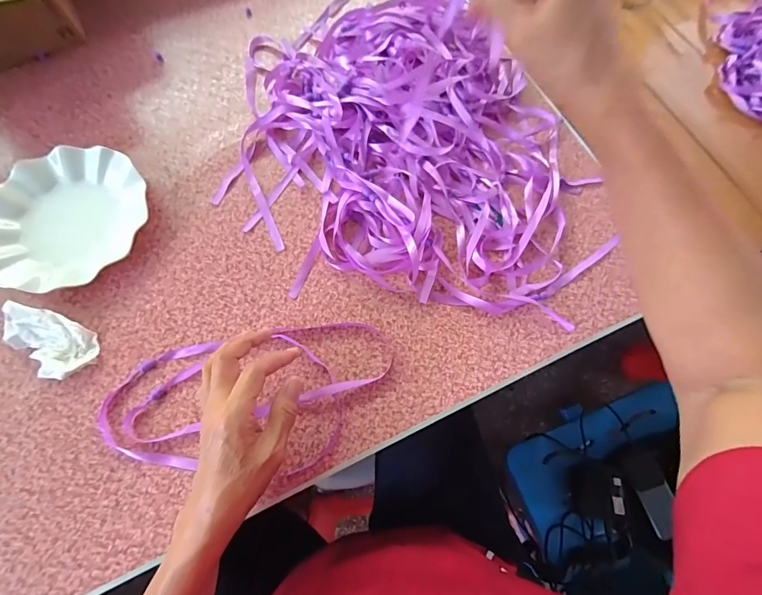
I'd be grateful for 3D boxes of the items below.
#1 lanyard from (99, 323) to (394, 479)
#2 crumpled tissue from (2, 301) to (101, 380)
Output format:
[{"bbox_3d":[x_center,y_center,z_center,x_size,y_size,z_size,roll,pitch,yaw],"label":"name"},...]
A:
[{"bbox_3d":[-0.131,0.106,0.407,0.296,0.007,0.146,-7,72,-4],"label":"lanyard"},{"bbox_3d":[-0.352,0.046,0.416,0.093,0.030,0.057,27,73,8],"label":"crumpled tissue"}]

